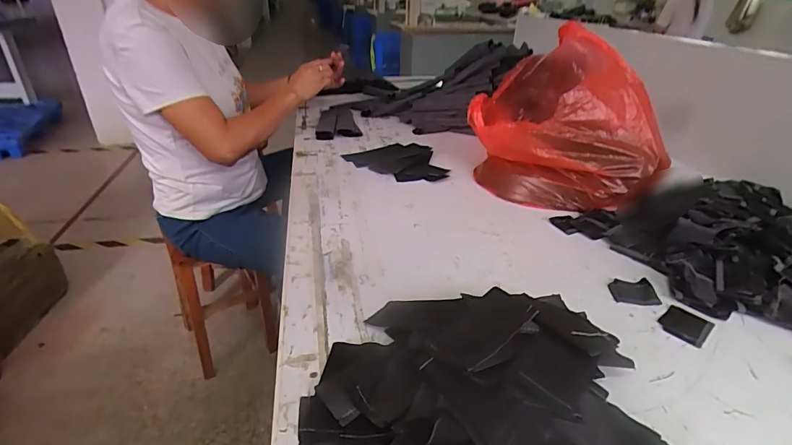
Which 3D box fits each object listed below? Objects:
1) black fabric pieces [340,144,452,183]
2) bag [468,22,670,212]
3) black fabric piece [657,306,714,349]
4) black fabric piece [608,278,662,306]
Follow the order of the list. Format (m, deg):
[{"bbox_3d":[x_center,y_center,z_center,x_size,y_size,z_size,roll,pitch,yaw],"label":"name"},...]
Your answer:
[{"bbox_3d":[0.010,-0.137,0.923,0.233,0.022,0.148,24,37,36],"label":"black fabric pieces"},{"bbox_3d":[0.325,-0.232,0.863,0.327,0.254,0.411,7,30,11],"label":"bag"},{"bbox_3d":[0.339,0.120,0.497,0.054,0.004,0.047,-25,38,-37],"label":"black fabric piece"},{"bbox_3d":[0.305,0.090,0.547,0.054,0.004,0.045,-1,35,4],"label":"black fabric piece"}]

